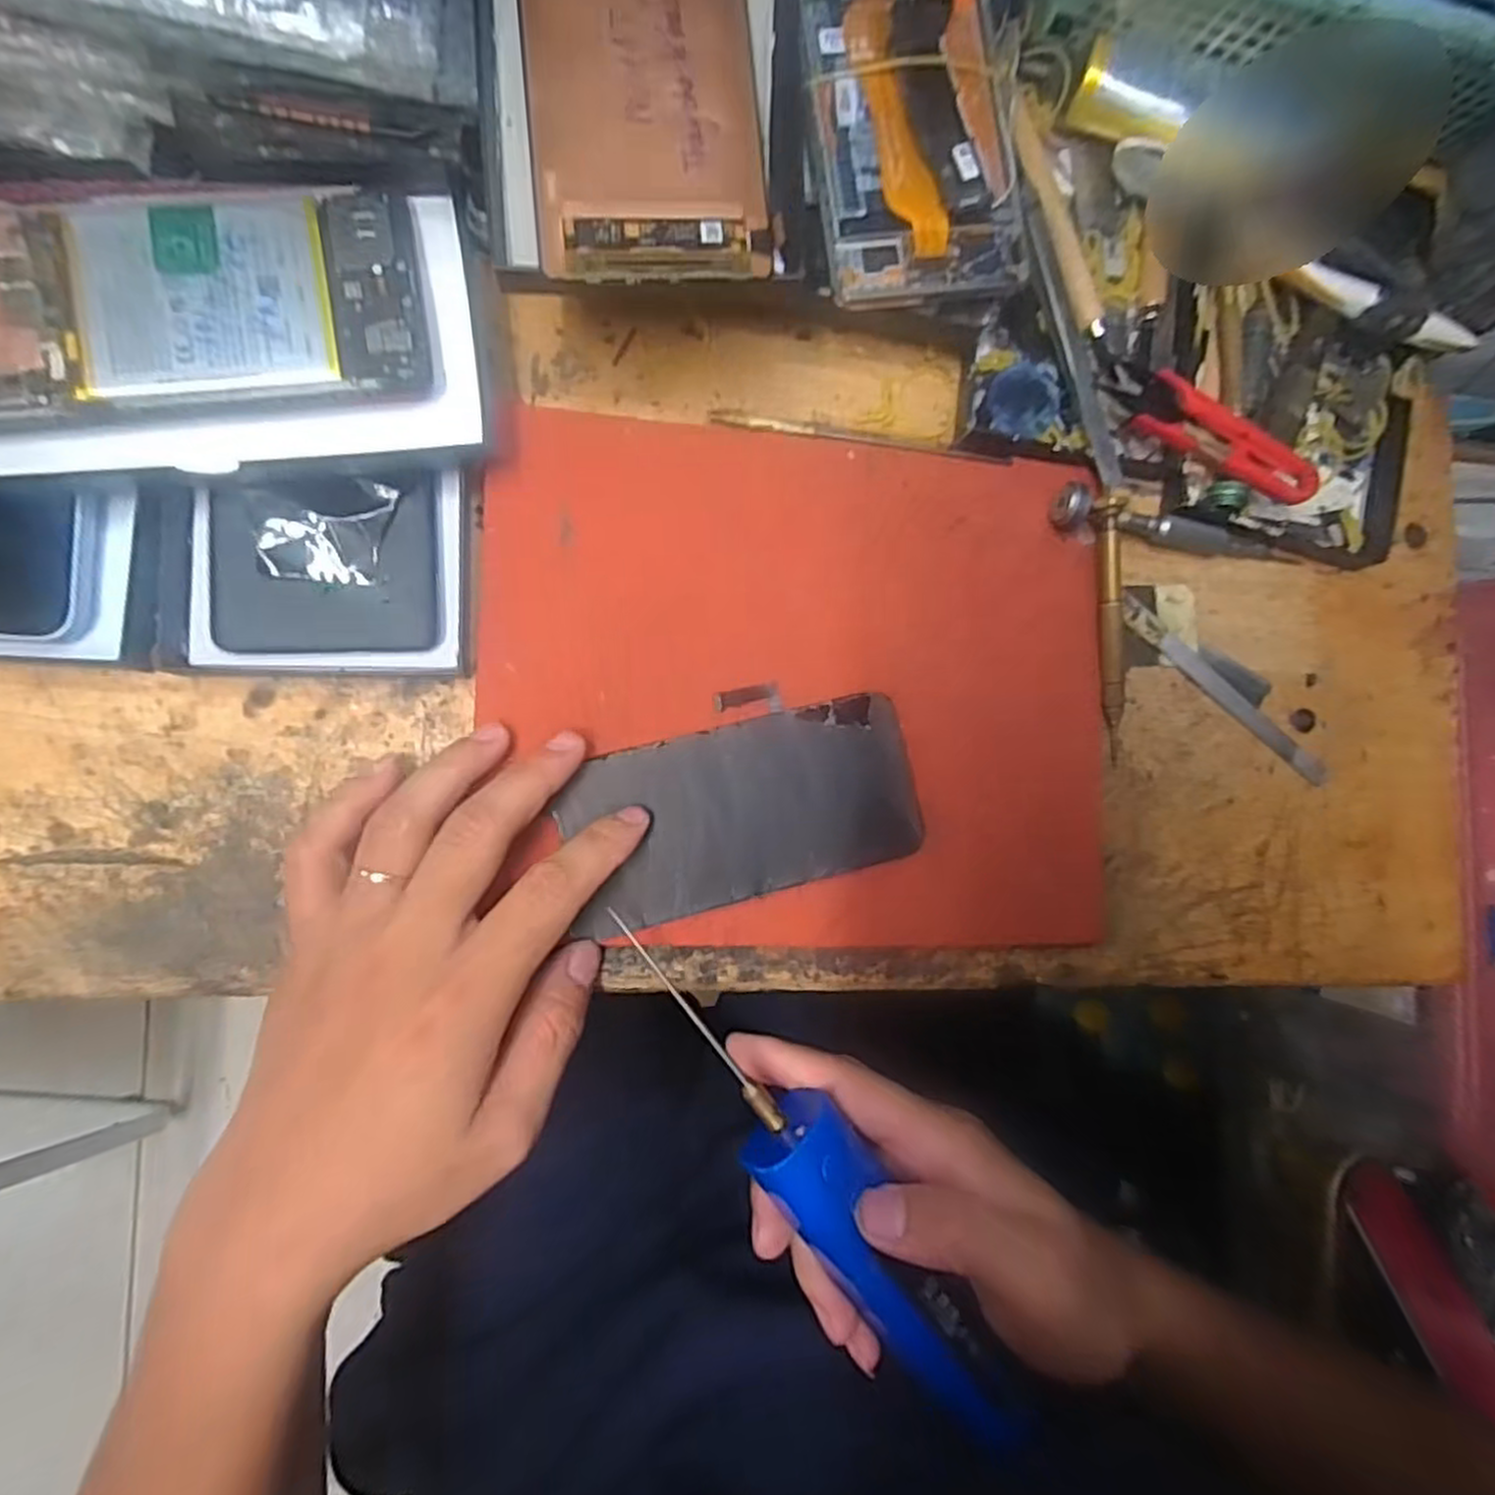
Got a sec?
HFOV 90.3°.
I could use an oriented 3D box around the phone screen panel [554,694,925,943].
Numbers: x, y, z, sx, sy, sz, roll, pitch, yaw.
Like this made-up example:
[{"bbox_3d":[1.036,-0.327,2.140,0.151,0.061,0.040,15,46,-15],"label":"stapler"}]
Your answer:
[{"bbox_3d":[0.000,0.024,0.289,0.134,0.005,0.065,-14,92,-9],"label":"phone screen panel"}]

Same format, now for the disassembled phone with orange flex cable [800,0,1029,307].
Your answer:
[{"bbox_3d":[0.059,-0.246,0.271,0.073,0.009,0.160,-7,91,-4],"label":"disassembled phone with orange flex cable"}]

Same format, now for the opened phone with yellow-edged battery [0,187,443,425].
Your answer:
[{"bbox_3d":[-0.186,-0.150,0.246,0.151,0.005,0.075,-9,88,-10],"label":"opened phone with yellow-edged battery"}]

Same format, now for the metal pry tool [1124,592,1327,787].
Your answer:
[{"bbox_3d":[0.211,-0.025,0.328,0.121,0.008,0.013,40,83,-7],"label":"metal pry tool"}]

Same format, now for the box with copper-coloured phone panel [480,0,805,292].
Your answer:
[{"bbox_3d":[-0.033,-0.258,0.244,0.105,0.026,0.225,-3,90,-10],"label":"box with copper-coloured phone panel"}]

